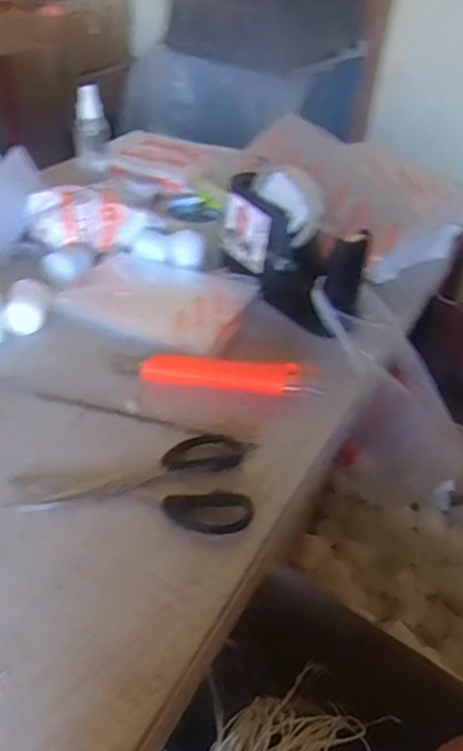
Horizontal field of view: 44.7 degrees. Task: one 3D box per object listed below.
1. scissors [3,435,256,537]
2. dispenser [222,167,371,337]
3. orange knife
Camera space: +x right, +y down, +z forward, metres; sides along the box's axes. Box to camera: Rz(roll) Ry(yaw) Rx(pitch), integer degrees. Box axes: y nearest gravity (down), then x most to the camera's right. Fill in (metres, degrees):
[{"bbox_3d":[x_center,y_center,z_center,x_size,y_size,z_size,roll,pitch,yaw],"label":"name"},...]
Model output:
[{"bbox_3d":[-0.068,0.072,0.409,0.164,0.014,0.082,6,41,-1],"label":"scissors"},{"bbox_3d":[0.059,-0.132,0.571,0.059,0.113,0.195,-22,49,-29],"label":"dispenser"},{"bbox_3d":[-0.001,0.001,0.491,0.152,0.022,0.032,8,41,1],"label":"orange knife"}]

